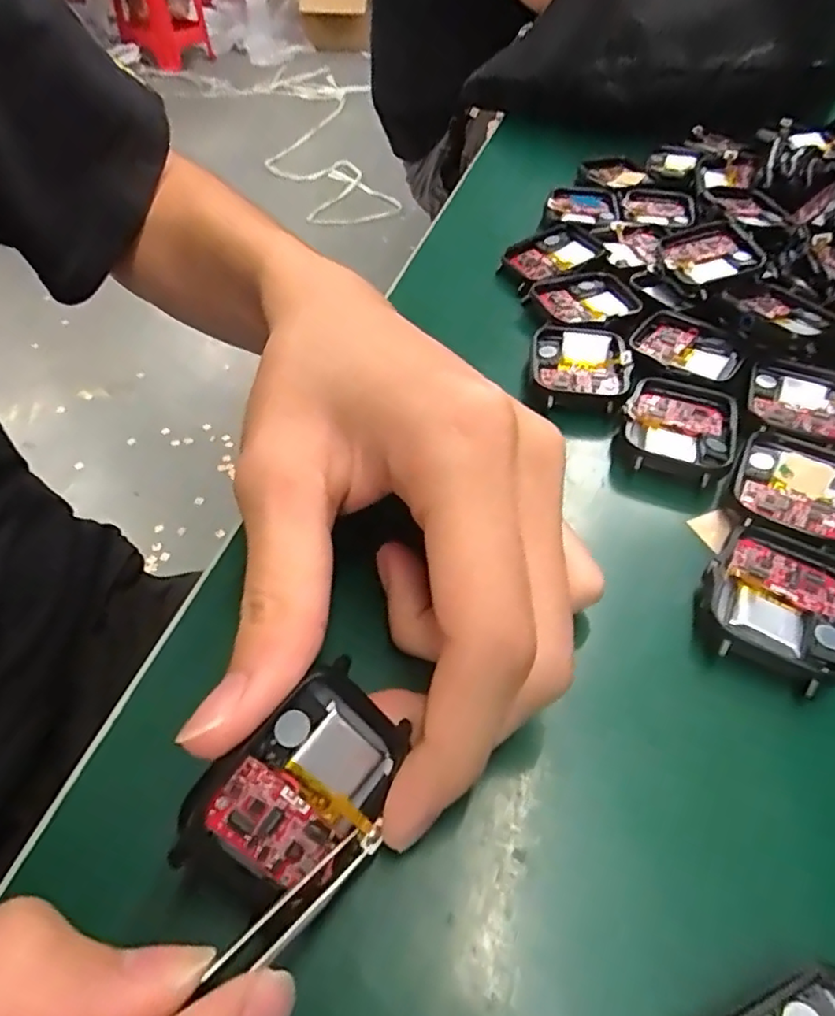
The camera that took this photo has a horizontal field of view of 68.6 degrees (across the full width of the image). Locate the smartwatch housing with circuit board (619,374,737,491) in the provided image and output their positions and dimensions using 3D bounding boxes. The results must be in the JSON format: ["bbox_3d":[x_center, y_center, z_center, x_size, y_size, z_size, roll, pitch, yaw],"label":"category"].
[{"bbox_3d":[0.093,-0.027,0.220,0.038,0.012,0.047,18,51,13],"label":"smartwatch housing with circuit board"}]

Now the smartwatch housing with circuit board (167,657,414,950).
[{"bbox_3d":[-0.025,0.061,0.130,0.046,0.012,0.039,-47,108,-20],"label":"smartwatch housing with circuit board"}]

